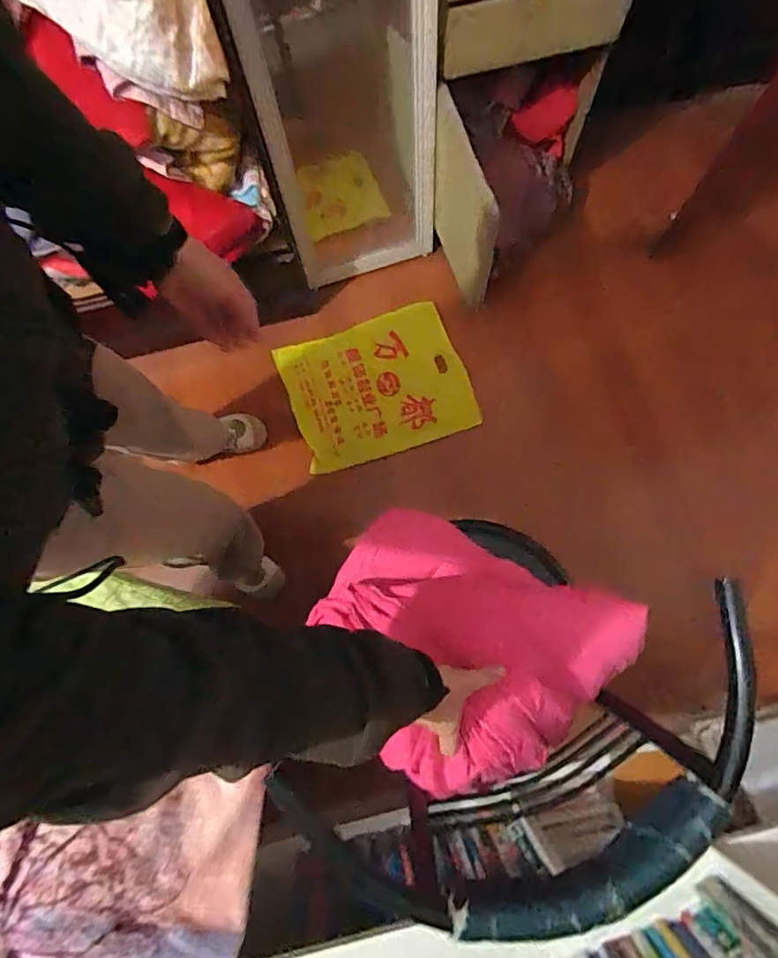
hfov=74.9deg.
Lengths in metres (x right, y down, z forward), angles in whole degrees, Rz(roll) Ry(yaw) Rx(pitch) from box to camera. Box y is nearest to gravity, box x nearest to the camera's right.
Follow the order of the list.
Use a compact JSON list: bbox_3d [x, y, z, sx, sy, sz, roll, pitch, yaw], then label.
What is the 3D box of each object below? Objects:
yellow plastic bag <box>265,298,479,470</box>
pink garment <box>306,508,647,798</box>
[{"bbox_3d":[-0.035,-0.251,1.356,0.452,0.023,0.378,-18,76,-5],"label":"yellow plastic bag"},{"bbox_3d":[0.100,0.239,0.702,0.387,0.203,0.344,24,76,7],"label":"pink garment"}]

